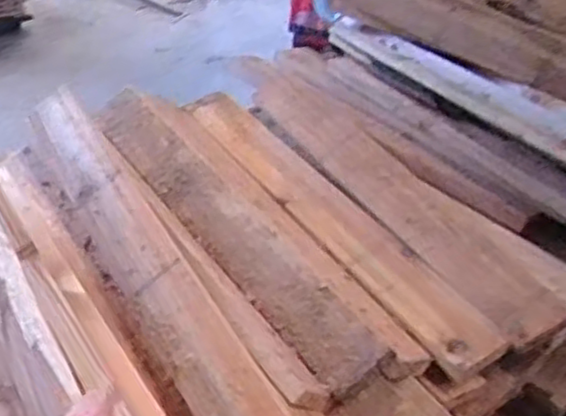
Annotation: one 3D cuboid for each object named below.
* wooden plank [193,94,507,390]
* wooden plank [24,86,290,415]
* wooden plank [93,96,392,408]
[{"bbox_3d":[0.039,-0.008,0.798,0.079,0.028,0.503,-19,41,-23],"label":"wooden plank"},{"bbox_3d":[-0.141,0.036,0.693,0.066,0.020,0.490,-42,52,3],"label":"wooden plank"},{"bbox_3d":[-0.070,0.006,0.756,0.064,0.016,0.483,-43,51,-4],"label":"wooden plank"}]

